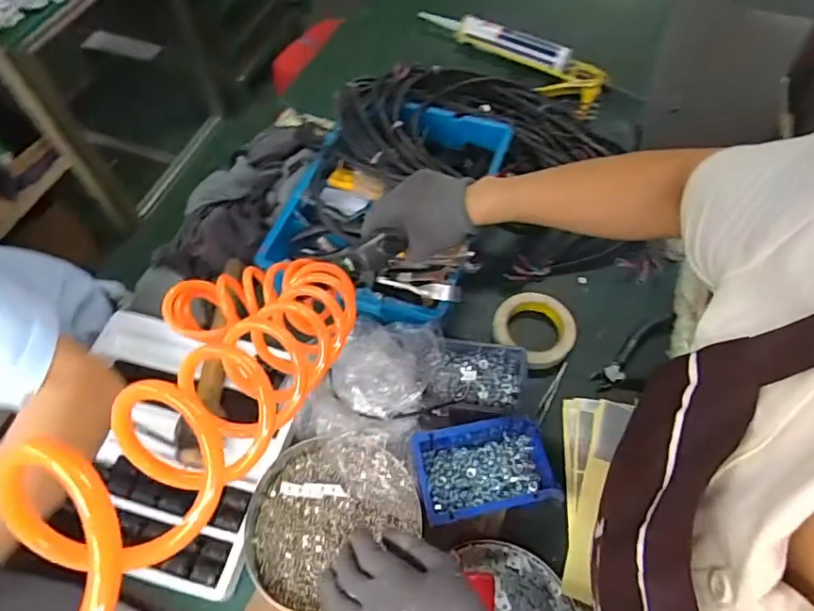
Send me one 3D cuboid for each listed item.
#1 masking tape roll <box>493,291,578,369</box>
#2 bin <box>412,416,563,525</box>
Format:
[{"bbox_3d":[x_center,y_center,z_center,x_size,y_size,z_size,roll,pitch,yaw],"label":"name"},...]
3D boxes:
[{"bbox_3d":[0.180,0.028,0.750,0.113,0.024,0.101,33,65,19],"label":"masking tape roll"},{"bbox_3d":[0.090,0.188,0.623,0.156,0.071,0.107,-11,59,-5],"label":"bin"}]

